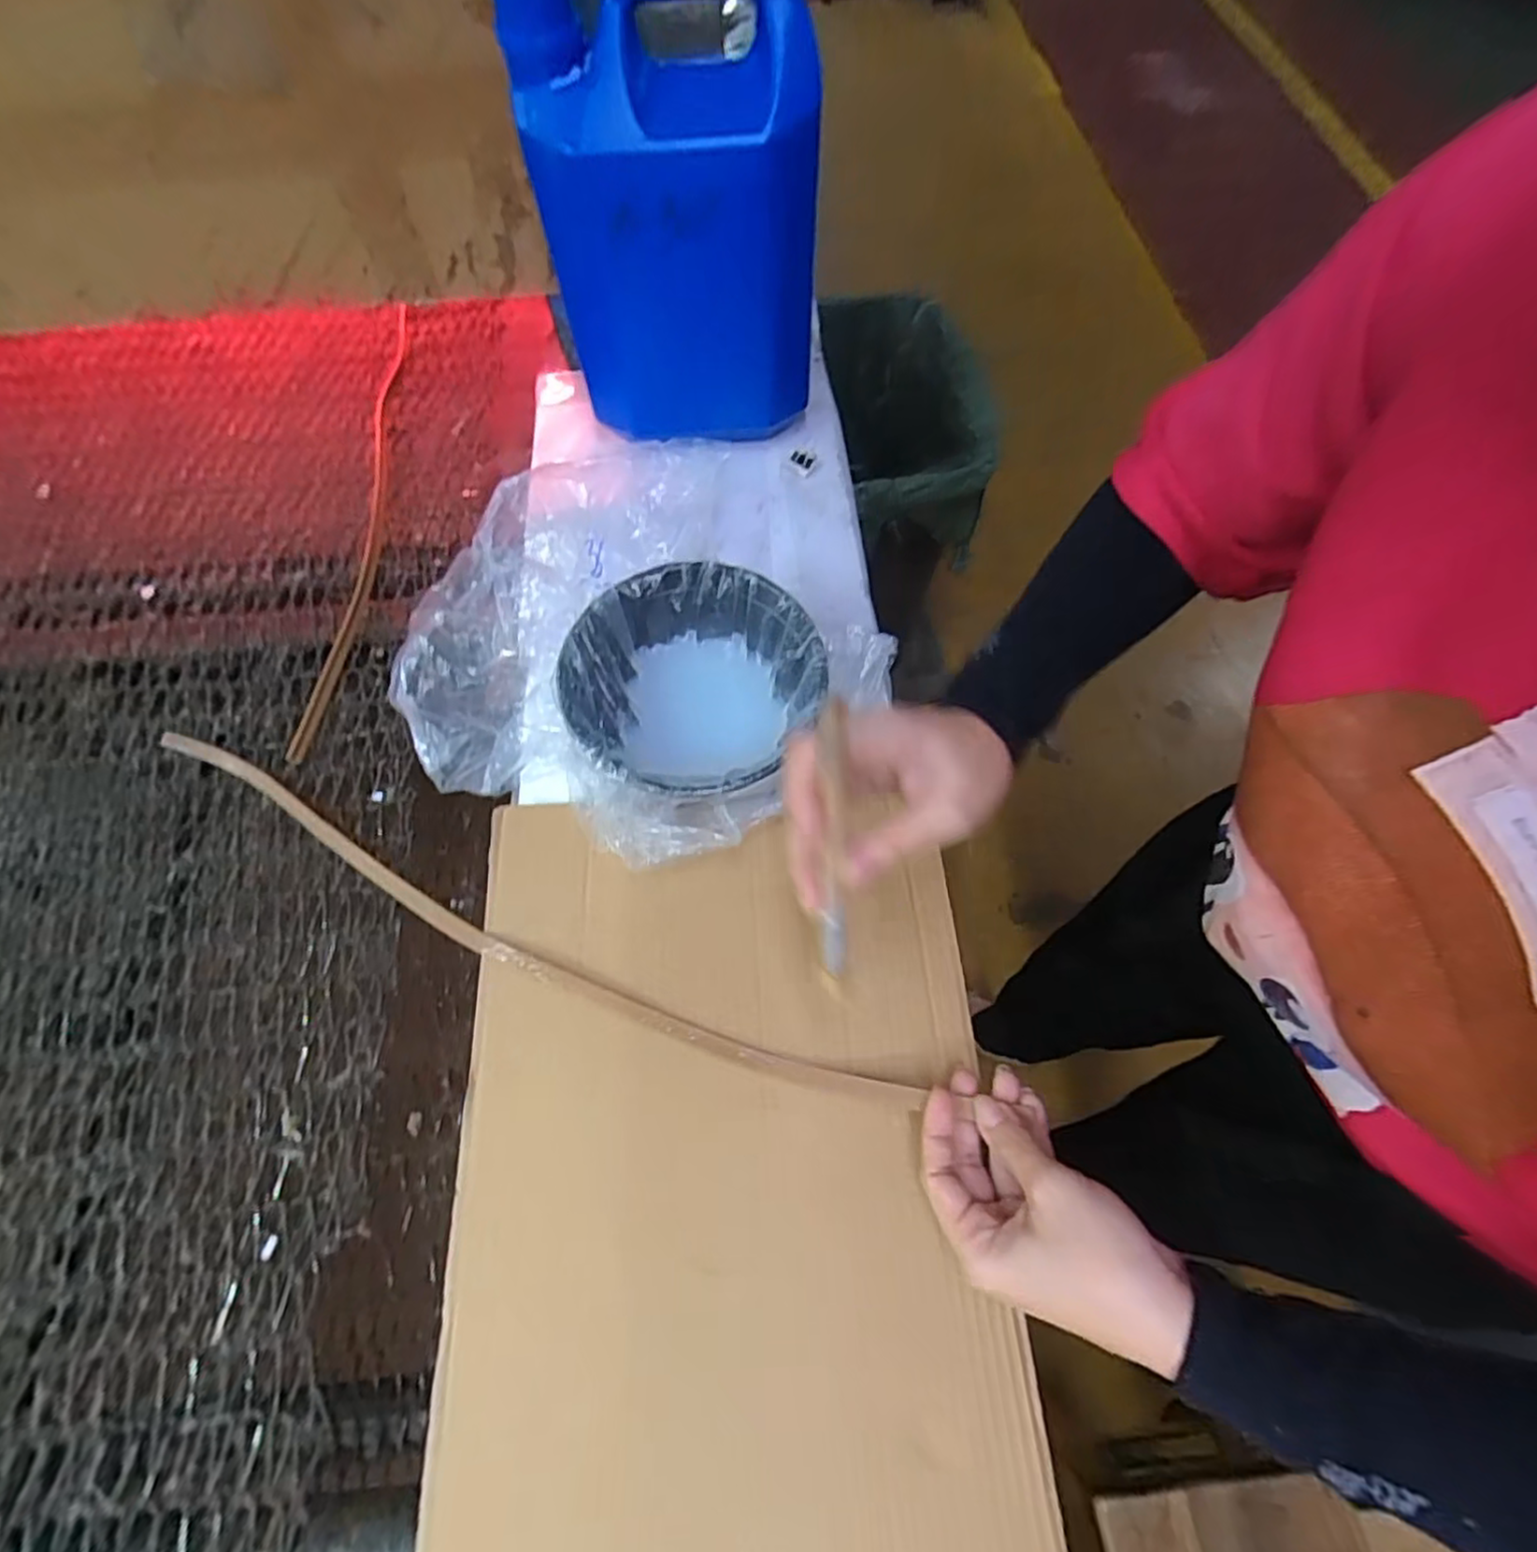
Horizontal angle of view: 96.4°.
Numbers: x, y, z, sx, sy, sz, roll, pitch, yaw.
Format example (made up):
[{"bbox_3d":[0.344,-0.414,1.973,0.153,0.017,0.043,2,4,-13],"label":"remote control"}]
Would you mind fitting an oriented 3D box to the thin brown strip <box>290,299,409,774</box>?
[{"bbox_3d":[-0.362,-0.251,0.620,0.042,0.014,0.524,-5,65,-1],"label":"thin brown strip"}]

